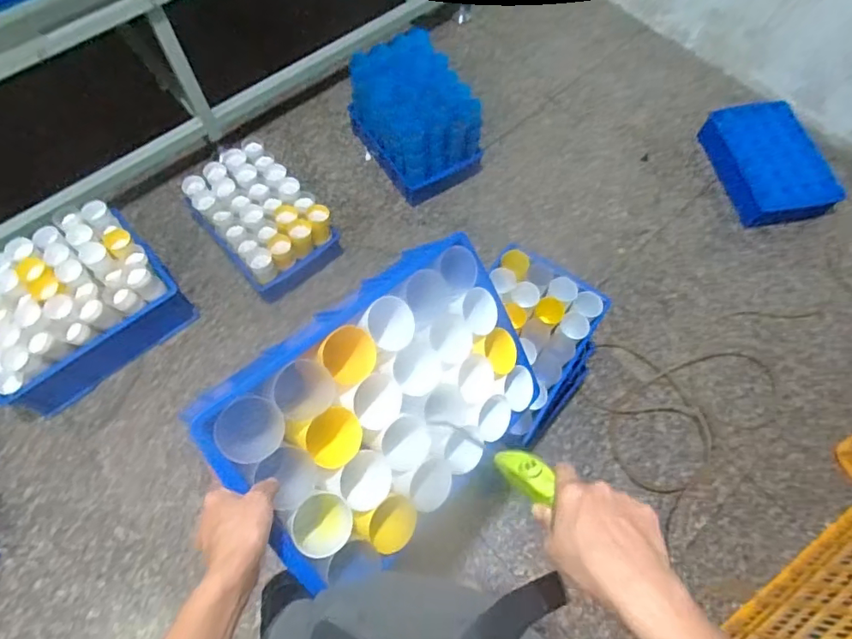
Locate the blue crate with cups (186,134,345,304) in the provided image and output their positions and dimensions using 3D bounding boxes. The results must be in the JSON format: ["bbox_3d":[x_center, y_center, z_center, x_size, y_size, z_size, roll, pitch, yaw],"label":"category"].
[{"bbox_3d":[-0.474,-0.297,1.479,0.284,0.137,0.413,-38,72,-16],"label":"blue crate with cups"}]

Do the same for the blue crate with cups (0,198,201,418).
[{"bbox_3d":[-0.909,-0.037,1.335,0.467,0.227,0.338,-39,72,-15],"label":"blue crate with cups"}]

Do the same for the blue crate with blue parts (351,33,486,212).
[{"bbox_3d":[-0.034,-0.609,1.543,0.278,0.285,0.392,-31,70,-13],"label":"blue crate with blue parts"}]

